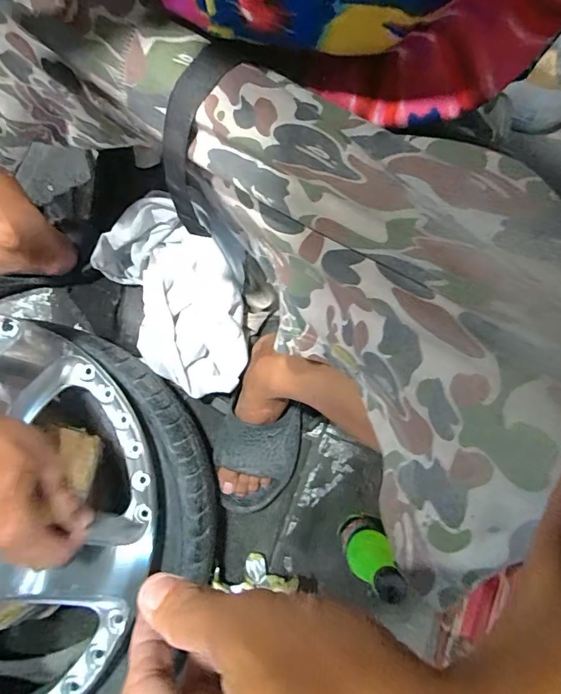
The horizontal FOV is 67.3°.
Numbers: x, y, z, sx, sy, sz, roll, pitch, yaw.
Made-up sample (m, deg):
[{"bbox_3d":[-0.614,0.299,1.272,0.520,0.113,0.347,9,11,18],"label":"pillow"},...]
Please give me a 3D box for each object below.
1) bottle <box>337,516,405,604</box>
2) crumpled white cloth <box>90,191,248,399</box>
[{"bbox_3d":[0.107,0.249,0.520,0.057,0.209,0.053,-26,81,-4],"label":"bottle"},{"bbox_3d":[-0.134,-0.069,0.593,0.181,0.143,0.273,-28,81,-5],"label":"crumpled white cloth"}]

